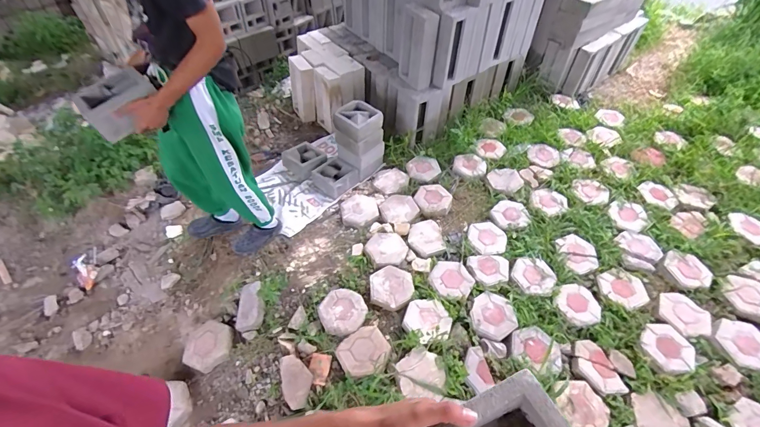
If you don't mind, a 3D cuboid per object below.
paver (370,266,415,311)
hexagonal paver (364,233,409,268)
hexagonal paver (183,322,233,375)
[{"bbox_3d":[0.053,0.339,1.602,0.201,0.052,0.212,-4,51,1],"label":"paver"},{"bbox_3d":[0.032,0.177,1.746,0.204,0.040,0.201,-9,51,-3],"label":"hexagonal paver"},{"bbox_3d":[-0.743,0.571,1.504,0.228,0.043,0.198,13,52,14],"label":"hexagonal paver"}]

